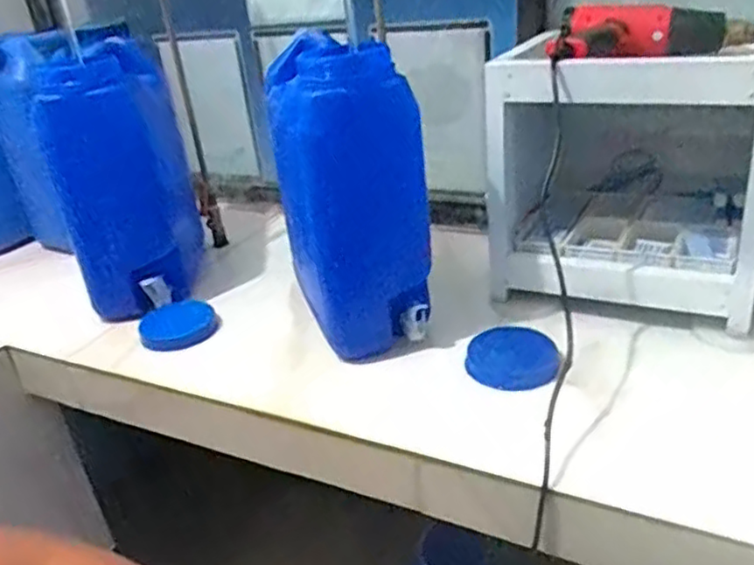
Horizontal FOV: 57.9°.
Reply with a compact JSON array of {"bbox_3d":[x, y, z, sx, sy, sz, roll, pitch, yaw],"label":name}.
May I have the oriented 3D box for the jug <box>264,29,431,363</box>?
[{"bbox_3d":[-0.043,-0.118,0.959,0.176,0.398,0.217,-13,28,-12],"label":"jug"}]

